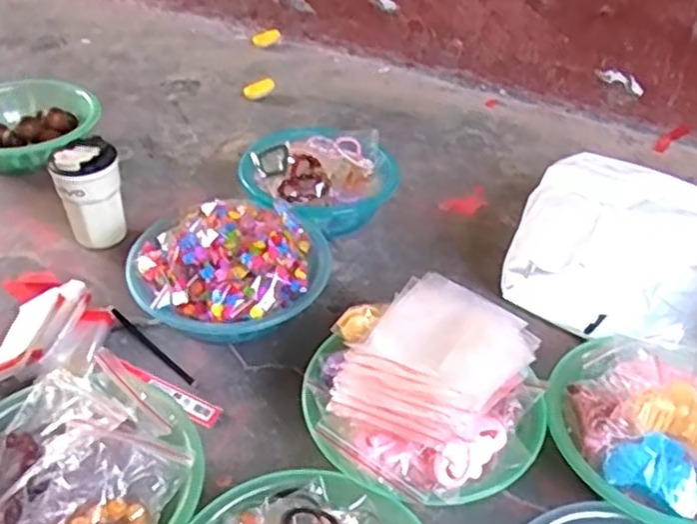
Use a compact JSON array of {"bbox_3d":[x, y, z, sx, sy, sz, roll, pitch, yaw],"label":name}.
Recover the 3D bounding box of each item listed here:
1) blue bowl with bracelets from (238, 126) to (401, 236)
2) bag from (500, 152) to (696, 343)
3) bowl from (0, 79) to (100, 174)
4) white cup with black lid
[{"bbox_3d":[-0.045,-0.120,1.045,0.219,0.092,0.207,1,40,-1],"label":"blue bowl with bracelets"},{"bbox_3d":[0.375,-0.033,0.925,0.276,0.138,0.316,25,45,25],"label":"bag"},{"bbox_3d":[-0.521,-0.212,1.149,0.234,0.083,0.201,-10,41,-14],"label":"bowl"},{"bbox_3d":[-0.345,-0.091,0.958,0.083,0.143,0.075,-13,42,-18],"label":"white cup with black lid"}]

